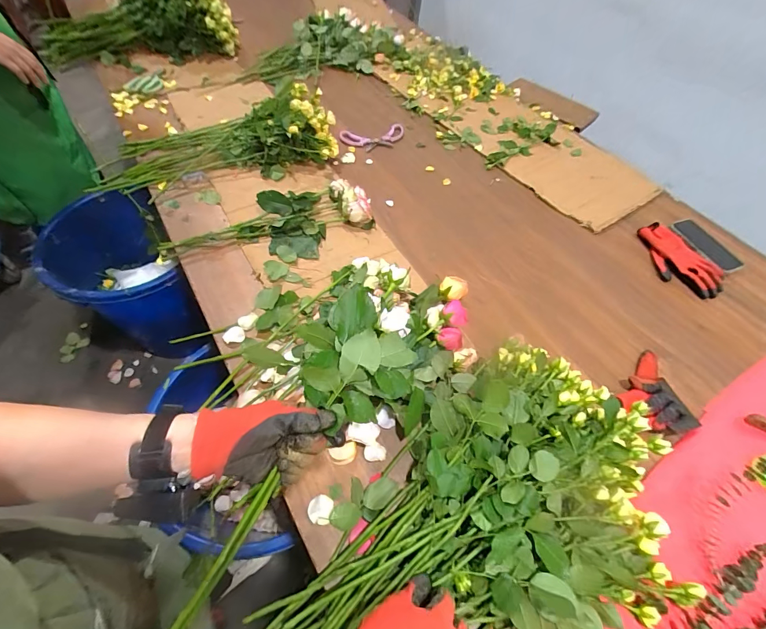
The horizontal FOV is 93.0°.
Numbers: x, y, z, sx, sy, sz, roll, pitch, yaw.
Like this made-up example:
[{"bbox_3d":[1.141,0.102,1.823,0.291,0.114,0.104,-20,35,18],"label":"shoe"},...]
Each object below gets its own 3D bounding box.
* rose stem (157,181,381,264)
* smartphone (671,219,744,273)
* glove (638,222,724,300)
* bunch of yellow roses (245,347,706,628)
[{"bbox_3d":[-0.259,-0.198,0.837,0.476,0.054,0.190,-22,61,-15],"label":"rose stem"},{"bbox_3d":[0.759,-0.164,0.854,0.077,0.006,0.163,-21,61,-14],"label":"smartphone"},{"bbox_3d":[0.672,-0.125,0.829,0.118,0.023,0.207,-26,62,-17],"label":"glove"},{"bbox_3d":[0.090,0.266,0.486,0.566,0.119,0.360,-14,60,-10],"label":"bunch of yellow roses"}]

